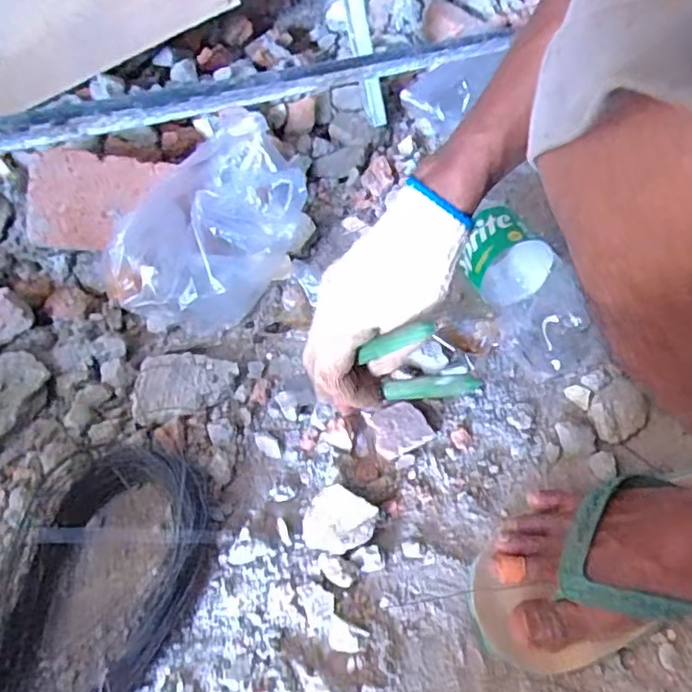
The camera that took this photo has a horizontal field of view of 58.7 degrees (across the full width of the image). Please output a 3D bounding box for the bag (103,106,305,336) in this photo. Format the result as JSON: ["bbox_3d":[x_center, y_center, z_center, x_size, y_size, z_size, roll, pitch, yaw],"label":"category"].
[{"bbox_3d":[-0.151,-0.123,0.651,0.213,0.146,0.123,-35,54,-25],"label":"bag"}]

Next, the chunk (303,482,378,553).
[{"bbox_3d":[-0.005,0.141,0.491,0.049,0.028,0.051,29,56,28],"label":"chunk"}]

